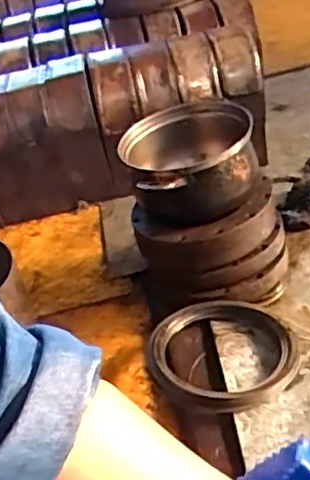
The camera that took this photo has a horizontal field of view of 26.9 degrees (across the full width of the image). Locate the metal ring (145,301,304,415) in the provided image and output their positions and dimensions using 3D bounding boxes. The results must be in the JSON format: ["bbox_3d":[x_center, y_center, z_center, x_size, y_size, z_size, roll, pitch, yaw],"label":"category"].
[{"bbox_3d":[0.100,0.166,0.947,0.218,0.041,0.213,-4,36,3],"label":"metal ring"}]

